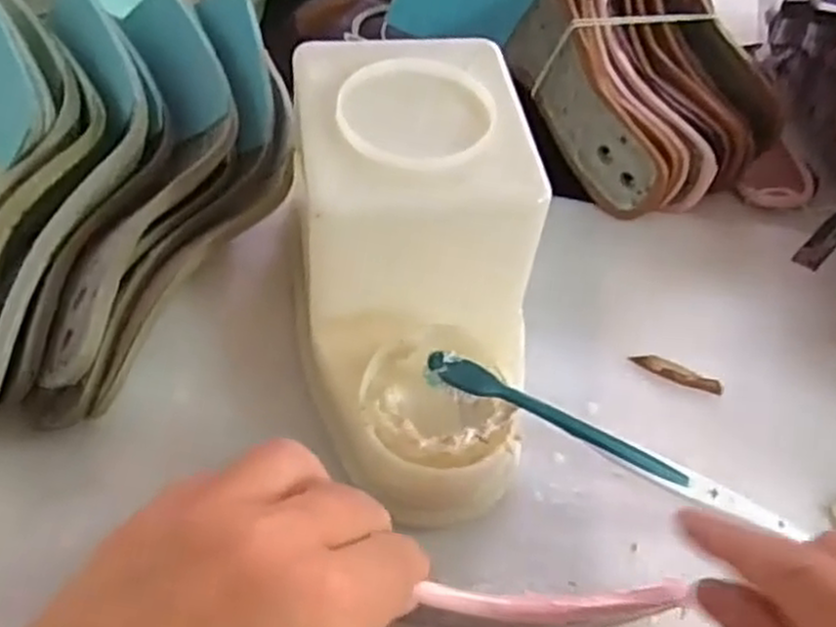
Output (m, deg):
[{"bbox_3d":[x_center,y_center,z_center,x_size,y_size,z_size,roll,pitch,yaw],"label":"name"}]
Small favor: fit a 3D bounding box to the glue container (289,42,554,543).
[{"bbox_3d":[-0.005,-0.018,0.346,0.106,0.108,0.188,1,54,-5],"label":"glue container"}]

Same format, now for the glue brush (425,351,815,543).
[{"bbox_3d":[0.084,0.057,0.333,0.174,0.011,0.012,26,55,-6],"label":"glue brush"}]

